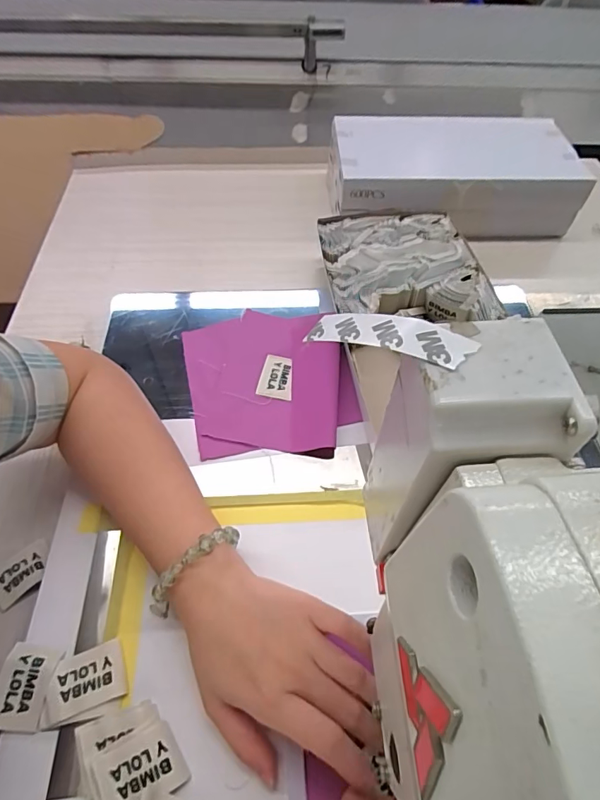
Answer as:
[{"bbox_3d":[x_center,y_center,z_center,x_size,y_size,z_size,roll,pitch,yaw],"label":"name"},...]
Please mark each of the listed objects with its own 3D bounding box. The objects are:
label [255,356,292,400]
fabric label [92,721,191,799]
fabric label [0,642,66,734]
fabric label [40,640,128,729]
[{"bbox_3d":[-0.022,-0.023,0.440,0.032,0.004,0.047,8,56,3],"label":"label"},{"bbox_3d":[-0.094,0.219,0.270,0.046,0.008,0.036,-23,71,-14],"label":"fabric label"},{"bbox_3d":[-0.177,0.182,0.293,0.034,0.004,0.047,5,56,1],"label":"fabric label"},{"bbox_3d":[-0.140,0.182,0.296,0.049,0.004,0.034,-17,58,-13],"label":"fabric label"}]

